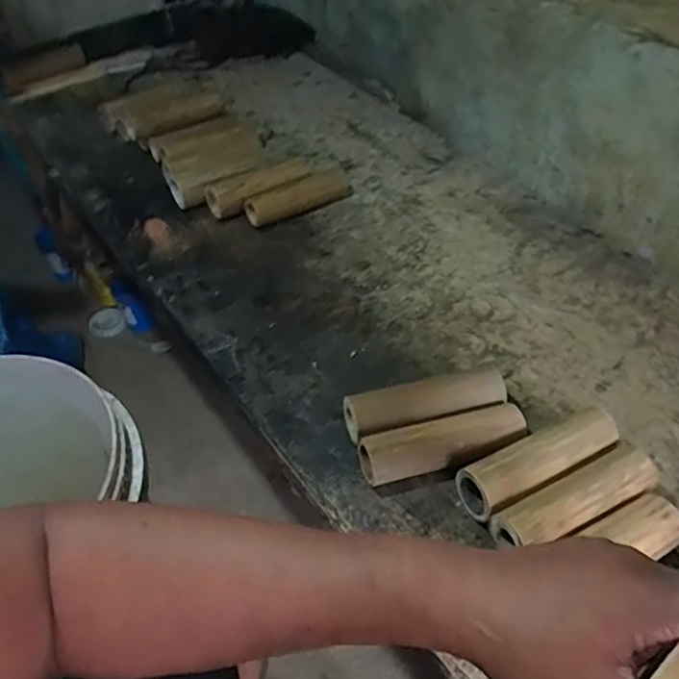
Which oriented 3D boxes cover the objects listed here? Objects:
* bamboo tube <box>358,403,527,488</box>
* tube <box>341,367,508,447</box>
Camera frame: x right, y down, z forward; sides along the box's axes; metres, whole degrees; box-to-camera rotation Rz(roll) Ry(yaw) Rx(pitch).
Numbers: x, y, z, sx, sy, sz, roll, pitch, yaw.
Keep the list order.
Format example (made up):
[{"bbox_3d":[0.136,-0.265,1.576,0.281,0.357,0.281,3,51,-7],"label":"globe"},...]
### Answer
[{"bbox_3d":[0.113,0.116,0.654,0.184,0.052,0.048,-12,46,-12],"label":"bamboo tube"},{"bbox_3d":[0.097,0.078,0.686,0.181,0.058,0.060,-12,46,-12],"label":"tube"}]

